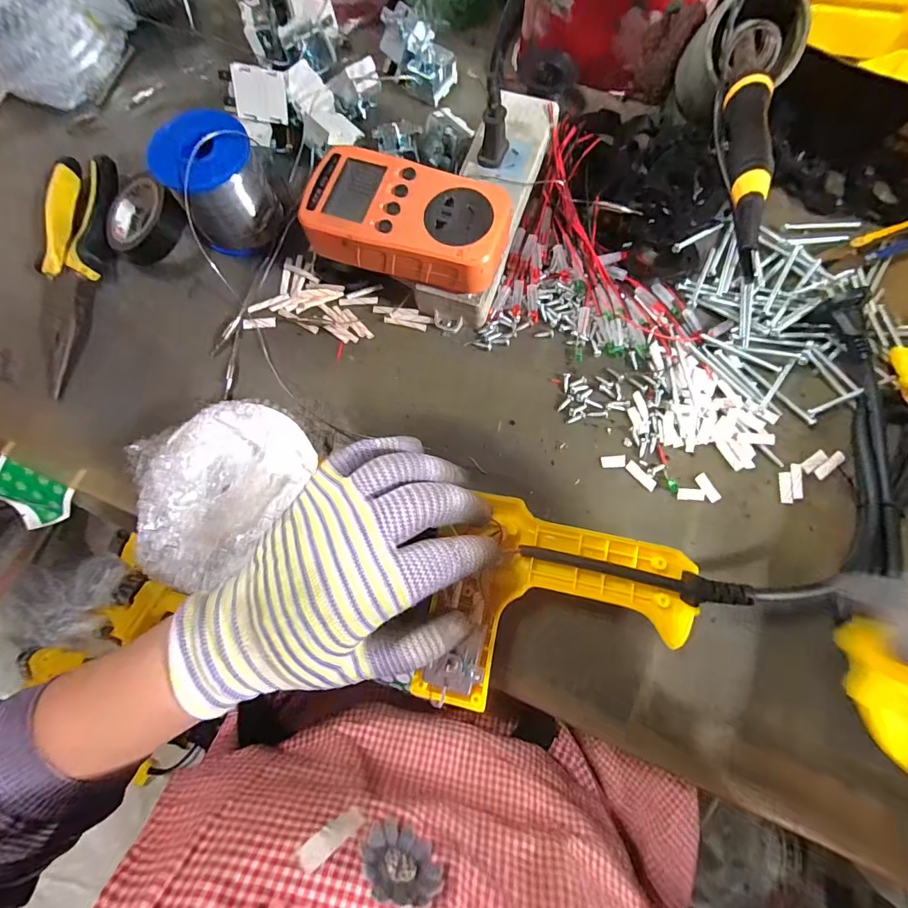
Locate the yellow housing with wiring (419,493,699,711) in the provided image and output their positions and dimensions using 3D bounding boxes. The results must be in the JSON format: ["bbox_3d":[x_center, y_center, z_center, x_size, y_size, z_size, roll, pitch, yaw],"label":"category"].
[{"bbox_3d":[0.060,0.096,0.244,0.130,0.028,0.117,18,80,4],"label":"yellow housing with wiring"}]

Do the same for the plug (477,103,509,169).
[{"bbox_3d":[0.028,-0.222,0.294,0.017,0.037,0.021,22,79,6],"label":"plug"}]

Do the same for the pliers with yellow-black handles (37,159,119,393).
[{"bbox_3d":[-0.286,-0.142,0.321,0.044,0.021,0.190,-3,77,0],"label":"pliers with yellow-black handles"}]

